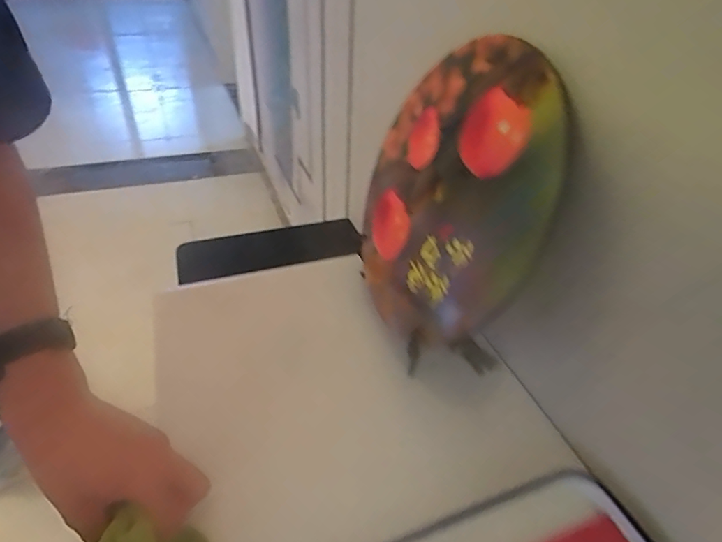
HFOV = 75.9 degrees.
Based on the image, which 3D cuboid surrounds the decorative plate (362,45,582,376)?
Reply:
[{"bbox_3d":[0.077,-0.067,0.451,0.033,0.278,0.262,7,22,-29],"label":"decorative plate"}]

